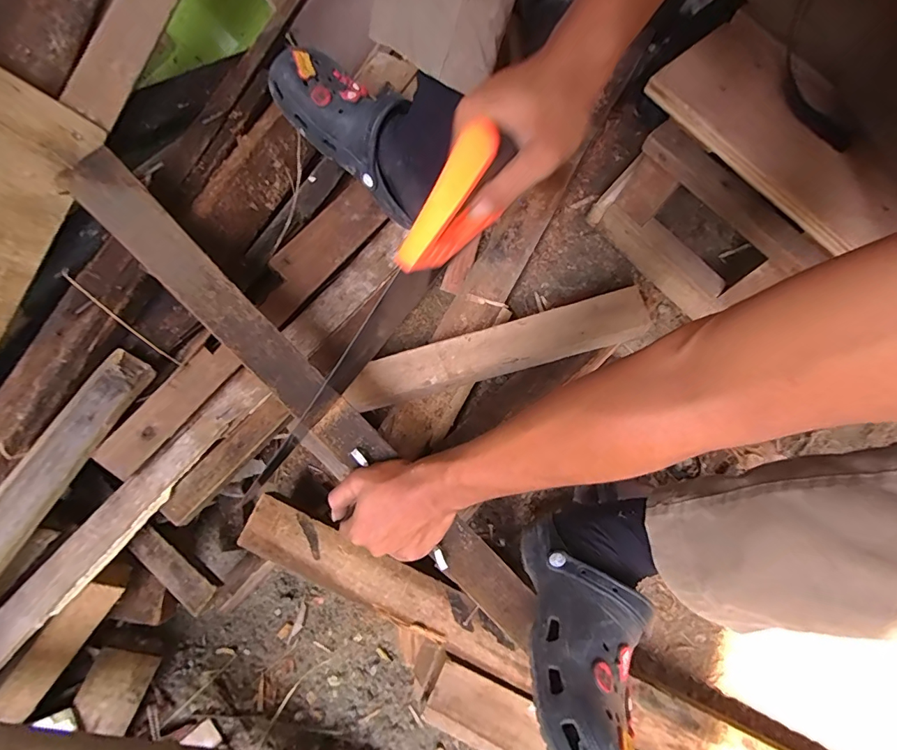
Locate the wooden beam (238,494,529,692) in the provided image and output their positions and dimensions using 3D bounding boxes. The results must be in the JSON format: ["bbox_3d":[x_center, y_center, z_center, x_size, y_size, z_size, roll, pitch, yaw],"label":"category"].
[{"bbox_3d":[-0.066,0.229,0.482,0.332,0.026,0.058,24,76,7],"label":"wooden beam"}]

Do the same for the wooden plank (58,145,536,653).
[{"bbox_3d":[-0.138,0.024,0.435,0.054,0.011,0.621,-44,90,-11],"label":"wooden plank"}]

